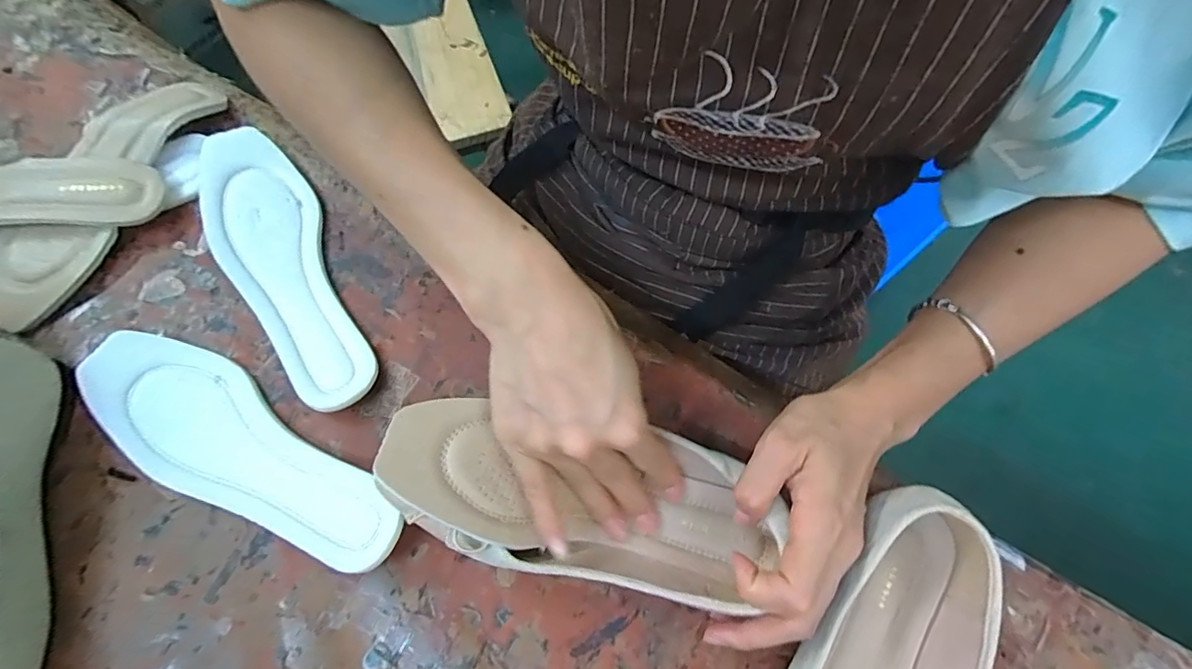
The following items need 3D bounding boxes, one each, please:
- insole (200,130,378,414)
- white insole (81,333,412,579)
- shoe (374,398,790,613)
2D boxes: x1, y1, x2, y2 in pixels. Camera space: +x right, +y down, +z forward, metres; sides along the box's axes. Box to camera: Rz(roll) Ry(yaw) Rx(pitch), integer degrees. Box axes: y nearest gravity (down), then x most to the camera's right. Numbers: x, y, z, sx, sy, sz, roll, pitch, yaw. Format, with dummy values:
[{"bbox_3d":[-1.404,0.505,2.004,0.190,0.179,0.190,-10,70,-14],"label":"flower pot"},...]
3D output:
[{"bbox_3d":[-0.221,-0.048,0.363,0.068,0.027,0.229,-25,71,-9],"label":"insole"},{"bbox_3d":[-0.220,0.073,0.316,0.233,0.021,0.071,33,72,12],"label":"white insole"},{"bbox_3d":[-0.002,0.085,0.274,0.213,0.064,0.080,17,69,-12],"label":"shoe"}]

